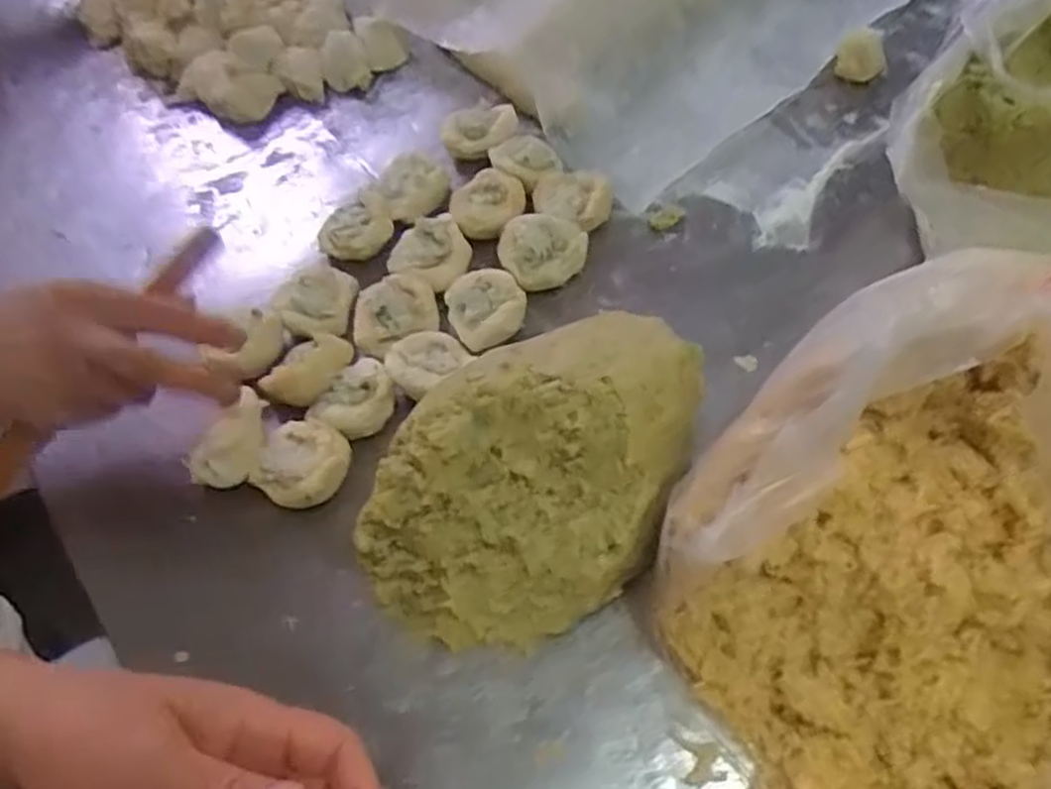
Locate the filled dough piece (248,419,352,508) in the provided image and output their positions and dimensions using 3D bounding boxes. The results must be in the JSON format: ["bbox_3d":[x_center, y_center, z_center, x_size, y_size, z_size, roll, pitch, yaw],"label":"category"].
[{"bbox_3d":[-0.123,0.040,0.441,0.047,0.029,0.046,-2,59,3],"label":"filled dough piece"}]

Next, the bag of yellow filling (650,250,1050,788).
[{"bbox_3d":[0.186,0.086,0.312,0.224,0.159,0.224,-17,59,-6],"label":"bag of yellow filling"}]

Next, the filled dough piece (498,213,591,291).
[{"bbox_3d":[0.011,-0.096,0.511,0.055,0.030,0.045,-21,60,-8],"label":"filled dough piece"}]

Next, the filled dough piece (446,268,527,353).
[{"bbox_3d":[-0.025,-0.055,0.490,0.047,0.022,0.049,-2,59,3],"label":"filled dough piece"}]

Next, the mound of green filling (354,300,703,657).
[{"bbox_3d":[0.007,0.044,0.395,0.181,0.084,0.116,-35,63,-16],"label":"mound of green filling"}]

